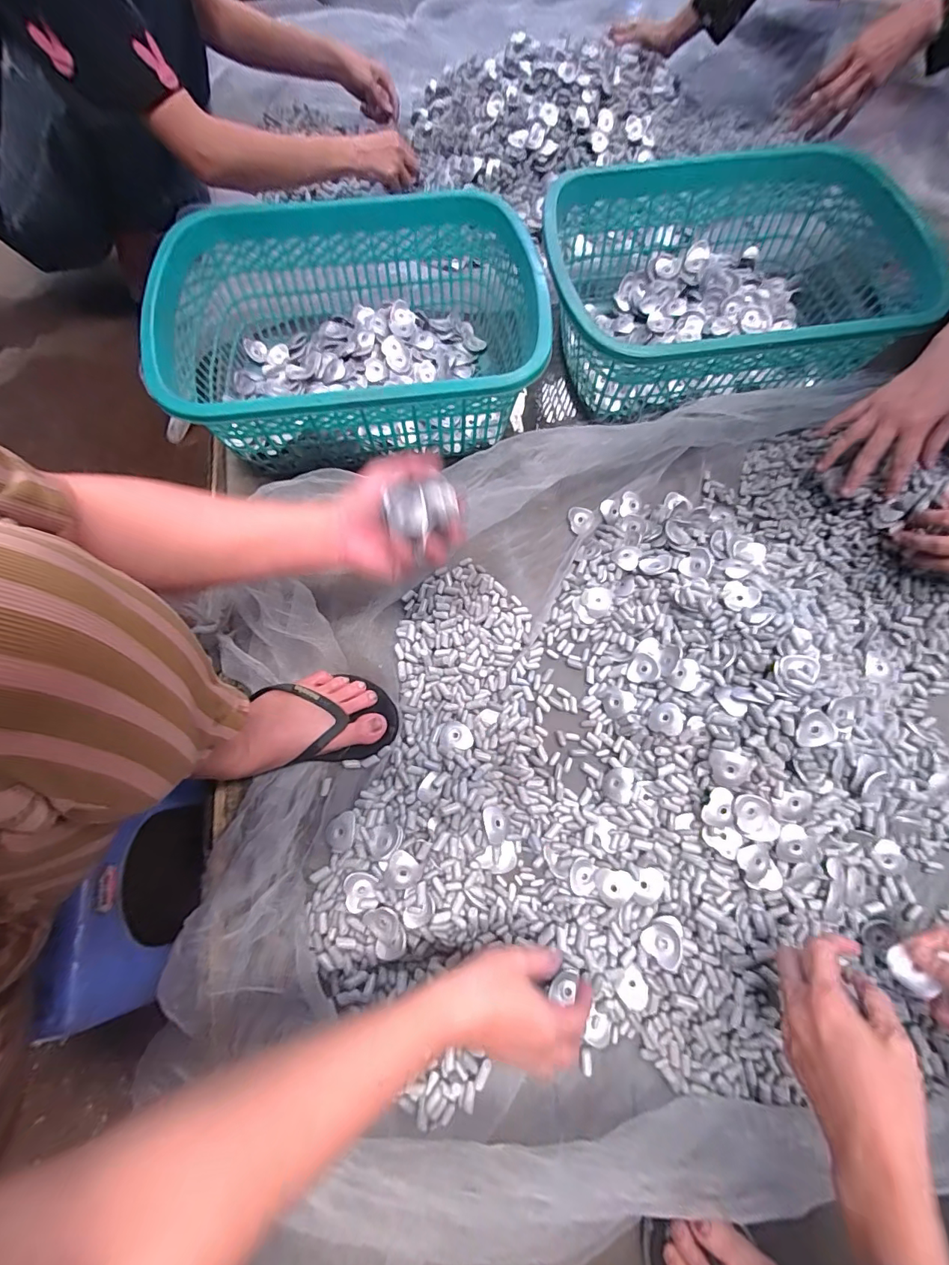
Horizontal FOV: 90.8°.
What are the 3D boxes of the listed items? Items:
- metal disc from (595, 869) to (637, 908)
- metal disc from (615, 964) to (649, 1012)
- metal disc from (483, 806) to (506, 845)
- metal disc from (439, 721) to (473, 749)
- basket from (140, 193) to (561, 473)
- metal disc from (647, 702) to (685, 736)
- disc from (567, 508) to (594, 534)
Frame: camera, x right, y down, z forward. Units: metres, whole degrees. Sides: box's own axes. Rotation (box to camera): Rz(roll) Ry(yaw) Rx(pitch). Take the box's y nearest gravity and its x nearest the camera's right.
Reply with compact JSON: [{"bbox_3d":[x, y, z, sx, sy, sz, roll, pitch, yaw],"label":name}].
[{"bbox_3d":[0.140,0.254,0.465,0.038,0.008,0.034,-13,74,11],"label":"metal disc"},{"bbox_3d":[0.149,0.333,0.437,0.028,0.007,0.032,34,75,14],"label":"metal disc"},{"bbox_3d":[0.021,0.197,0.478,0.024,0.008,0.036,-4,68,-24],"label":"metal disc"},{"bbox_3d":[-0.020,0.113,0.513,0.036,0.004,0.032,-2,54,-9],"label":"metal disc"},{"bbox_3d":[-0.147,-0.380,0.615,0.452,0.149,0.332,-8,69,0],"label":"basket"},{"bbox_3d":[0.203,0.091,0.493,0.034,0.006,0.033,-14,64,30],"label":"metal disc"},{"bbox_3d":[0.140,-0.148,0.620,0.034,0.004,0.035,-1,86,10],"label":"disc"}]

